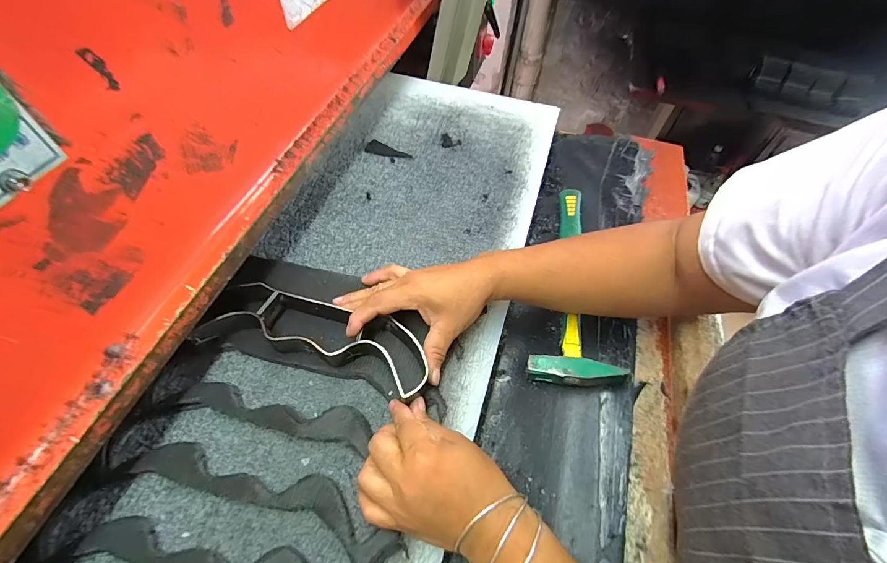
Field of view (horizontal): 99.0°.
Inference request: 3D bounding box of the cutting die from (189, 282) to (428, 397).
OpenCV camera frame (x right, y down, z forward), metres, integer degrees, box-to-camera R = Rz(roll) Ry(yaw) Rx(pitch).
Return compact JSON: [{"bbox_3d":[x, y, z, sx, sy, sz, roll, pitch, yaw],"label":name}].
[{"bbox_3d":[-0.120,0.051,0.373,0.219,0.035,0.074,14,56,5],"label":"cutting die"}]

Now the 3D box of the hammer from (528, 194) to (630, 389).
[{"bbox_3d":[0.169,-0.010,0.480,0.089,0.042,0.295,13,56,4],"label":"hammer"}]

